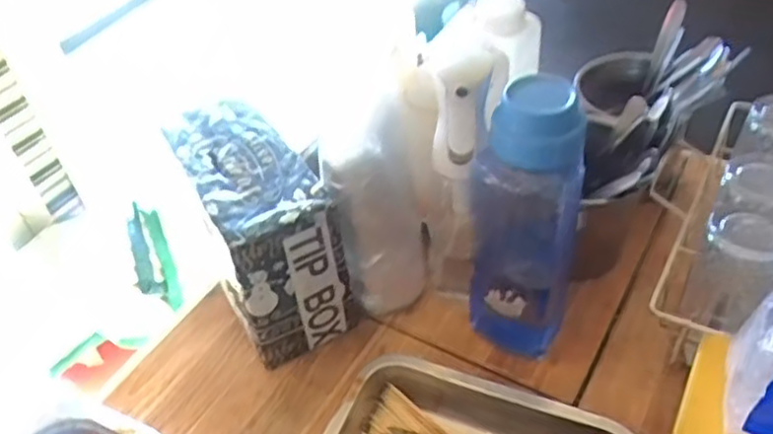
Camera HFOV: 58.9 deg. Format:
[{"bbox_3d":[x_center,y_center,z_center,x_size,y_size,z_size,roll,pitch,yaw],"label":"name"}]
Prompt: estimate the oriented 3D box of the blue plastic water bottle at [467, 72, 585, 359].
[{"bbox_3d":[0.122,0.001,0.613,0.091,0.289,0.107,8,45,15],"label":"blue plastic water bottle"}]

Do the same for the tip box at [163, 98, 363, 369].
[{"bbox_3d":[-0.131,0.019,0.697,0.105,0.177,0.197,-27,47,-21],"label":"tip box"}]

